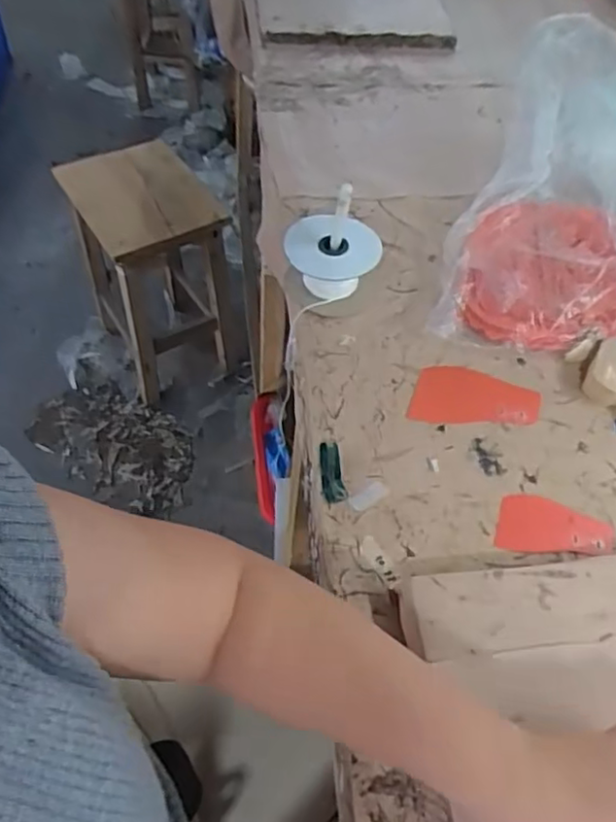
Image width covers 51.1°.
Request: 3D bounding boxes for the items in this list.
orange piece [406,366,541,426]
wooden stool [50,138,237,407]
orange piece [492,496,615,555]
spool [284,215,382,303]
[{"bbox_3d":[0.147,-0.015,0.581,0.114,0.007,0.064,-2,53,-1],"label":"orange piece"},{"bbox_3d":[-0.330,-0.297,1.384,0.242,0.430,0.308,-25,58,-21],"label":"wooden stool"},{"bbox_3d":[0.191,0.088,0.502,0.088,0.004,0.049,3,53,3],"label":"orange piece"},{"bbox_3d":[0.023,-0.146,0.632,0.091,0.058,0.076,12,53,6],"label":"spool"}]

